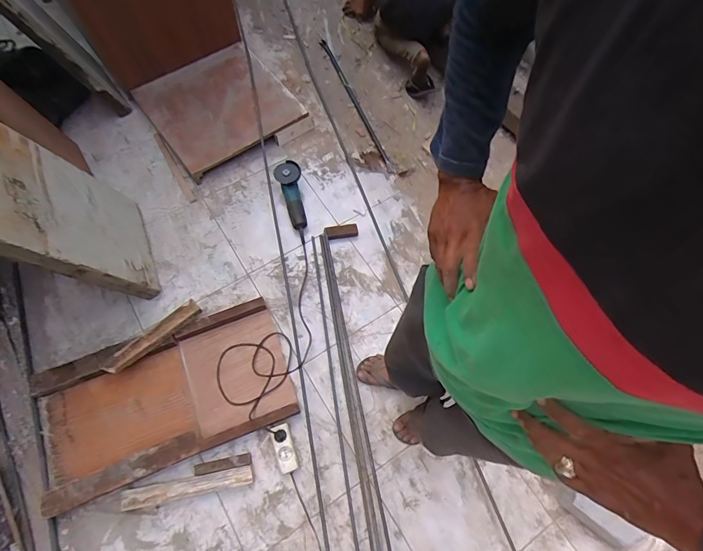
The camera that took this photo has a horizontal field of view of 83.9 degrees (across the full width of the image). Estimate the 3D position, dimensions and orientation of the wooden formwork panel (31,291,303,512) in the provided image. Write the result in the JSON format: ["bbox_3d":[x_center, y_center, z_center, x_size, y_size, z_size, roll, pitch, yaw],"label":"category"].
[{"bbox_3d":[-0.589,0.375,1.235,0.754,0.057,0.407,-19,69,-11],"label":"wooden formwork panel"}]

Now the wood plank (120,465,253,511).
[{"bbox_3d":[-0.481,0.624,1.148,0.368,0.028,0.054,-9,67,-7],"label":"wood plank"}]

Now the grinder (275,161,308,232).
[{"bbox_3d":[-0.233,-0.313,1.530,0.099,0.076,0.293,-11,68,-8],"label":"grinder"}]

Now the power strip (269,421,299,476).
[{"bbox_3d":[-0.203,0.528,1.195,0.061,0.047,0.139,-20,69,-11],"label":"power strip"}]

